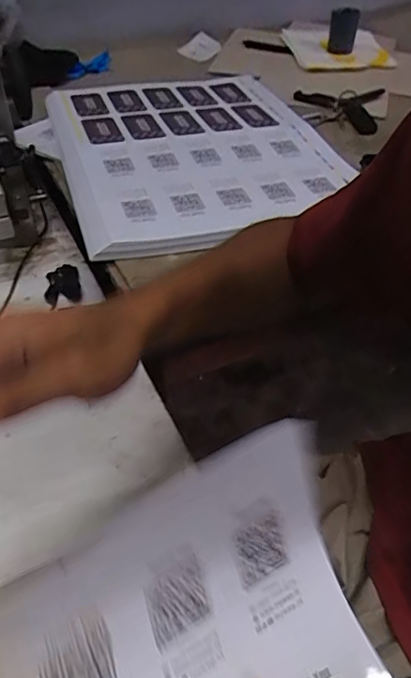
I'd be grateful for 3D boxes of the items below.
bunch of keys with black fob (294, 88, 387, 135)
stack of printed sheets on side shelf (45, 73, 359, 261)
[{"bbox_3d":[0.216,-0.363,0.827,0.139,0.023,0.110,1,54,-1],"label":"bunch of keys with black fob"},{"bbox_3d":[-0.020,-0.268,0.703,0.335,0.023,0.454,-11,47,-14],"label":"stack of printed sheets on side shelf"}]

